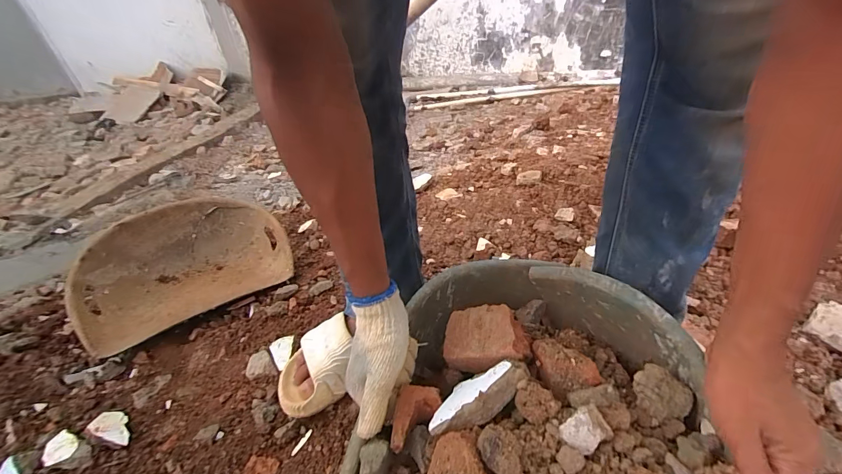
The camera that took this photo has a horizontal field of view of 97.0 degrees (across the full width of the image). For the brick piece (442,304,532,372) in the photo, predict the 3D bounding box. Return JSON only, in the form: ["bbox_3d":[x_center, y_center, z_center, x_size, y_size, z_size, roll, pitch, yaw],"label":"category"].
[{"bbox_3d":[0.079,0.122,0.427,0.090,0.050,0.074,-21,38,27],"label":"brick piece"}]

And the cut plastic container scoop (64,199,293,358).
[{"bbox_3d":[-0.548,0.065,0.873,0.408,0.146,0.346,-29,41,-25],"label":"cut plastic container scoop"}]

